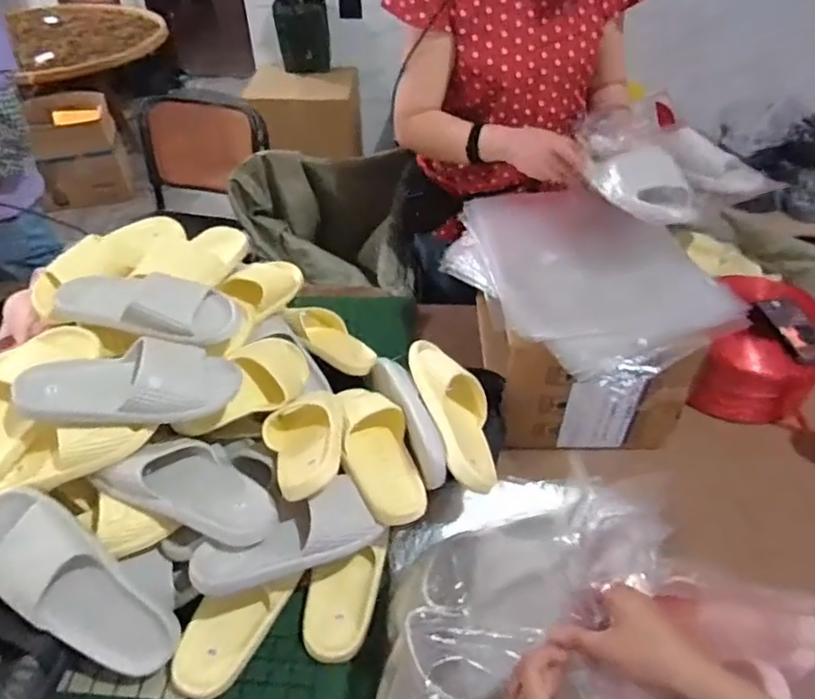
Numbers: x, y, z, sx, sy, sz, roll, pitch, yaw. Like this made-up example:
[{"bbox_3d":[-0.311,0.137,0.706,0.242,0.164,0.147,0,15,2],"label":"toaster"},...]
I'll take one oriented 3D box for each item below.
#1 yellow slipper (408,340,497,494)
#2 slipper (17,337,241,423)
[{"bbox_3d":[0.066,0.090,0.877,0.102,0.075,0.258,18,42,-33],"label":"yellow slipper"},{"bbox_3d":[-0.351,0.043,0.761,0.261,0.065,0.111,-9,45,-10],"label":"slipper"}]

